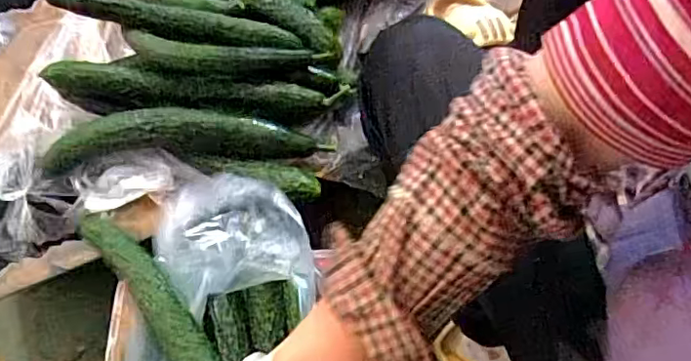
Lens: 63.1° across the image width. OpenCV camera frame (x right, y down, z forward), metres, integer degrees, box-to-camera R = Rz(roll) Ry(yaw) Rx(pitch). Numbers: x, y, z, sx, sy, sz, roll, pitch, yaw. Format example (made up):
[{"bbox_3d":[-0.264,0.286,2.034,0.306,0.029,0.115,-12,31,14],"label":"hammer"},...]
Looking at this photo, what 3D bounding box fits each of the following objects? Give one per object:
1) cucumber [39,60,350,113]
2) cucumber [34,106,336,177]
[{"bbox_3d":[-0.181,-0.112,0.688,0.353,0.055,0.050,2,63,5],"label":"cucumber"},{"bbox_3d":[-0.203,-0.049,0.679,0.348,0.068,0.046,0,63,4],"label":"cucumber"}]

